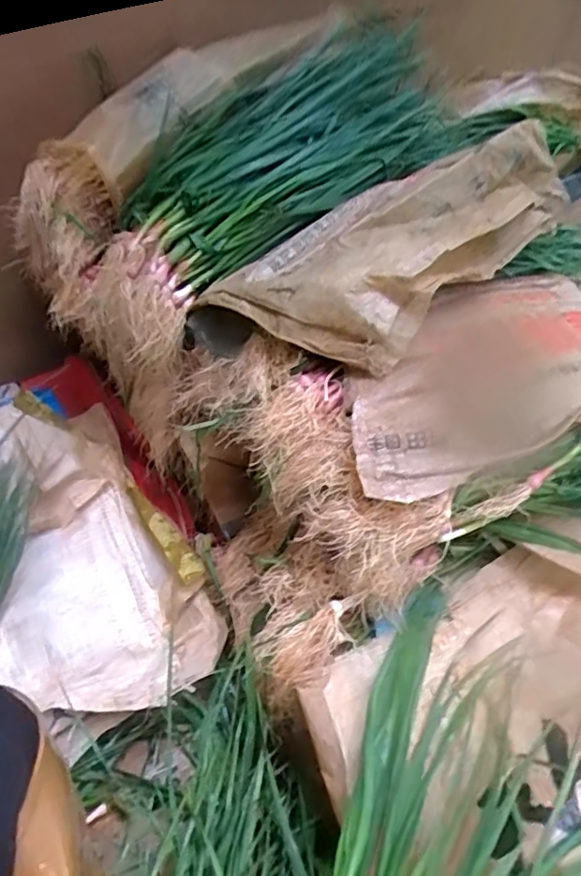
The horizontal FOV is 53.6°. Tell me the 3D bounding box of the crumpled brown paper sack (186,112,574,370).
[{"bbox_3d":[0.142,-0.270,0.732,0.257,0.136,0.470,35,51,29],"label":"crumpled brown paper sack"}]

